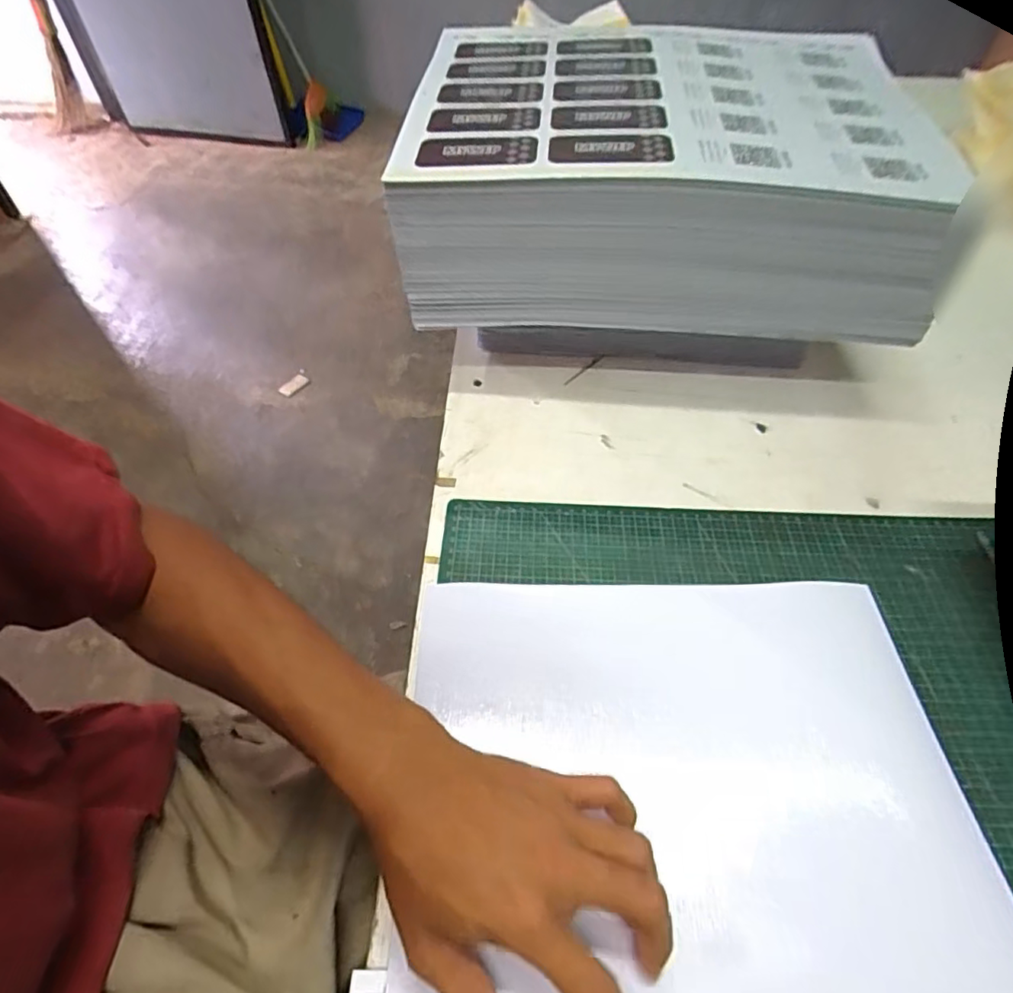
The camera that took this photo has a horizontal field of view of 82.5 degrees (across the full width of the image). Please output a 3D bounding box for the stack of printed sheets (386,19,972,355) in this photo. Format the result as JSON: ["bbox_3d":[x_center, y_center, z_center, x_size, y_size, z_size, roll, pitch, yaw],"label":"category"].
[{"bbox_3d":[0.130,-0.274,0.500,0.401,0.137,0.271,2,52,2],"label":"stack of printed sheets"}]

